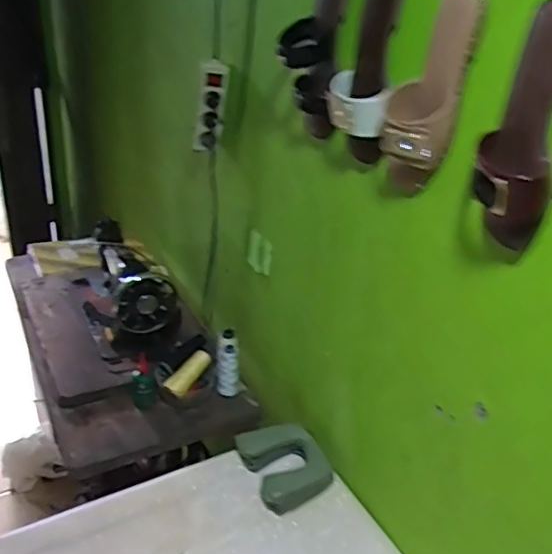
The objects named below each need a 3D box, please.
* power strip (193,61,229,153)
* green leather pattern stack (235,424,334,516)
[{"bbox_3d":[-0.137,-0.348,1.190,0.057,0.207,0.040,-7,53,-22],"label":"power strip"},{"bbox_3d":[0.021,0.341,1.041,0.148,0.054,0.157,-8,32,-23],"label":"green leather pattern stack"}]

